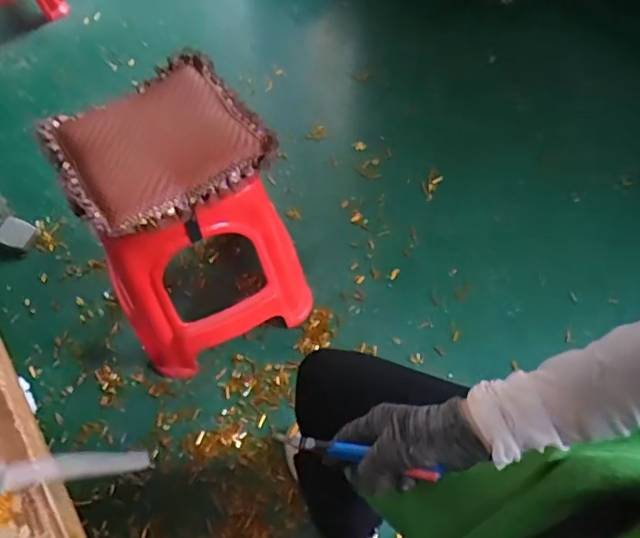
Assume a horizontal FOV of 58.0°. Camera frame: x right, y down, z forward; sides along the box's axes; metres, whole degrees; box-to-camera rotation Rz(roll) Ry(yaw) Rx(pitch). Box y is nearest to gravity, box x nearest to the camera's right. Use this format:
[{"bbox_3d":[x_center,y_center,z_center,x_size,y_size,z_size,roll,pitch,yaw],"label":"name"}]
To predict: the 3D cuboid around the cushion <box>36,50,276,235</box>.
[{"bbox_3d":[-0.277,-0.218,0.974,0.322,0.049,0.308,-30,60,-14],"label":"cushion"}]

